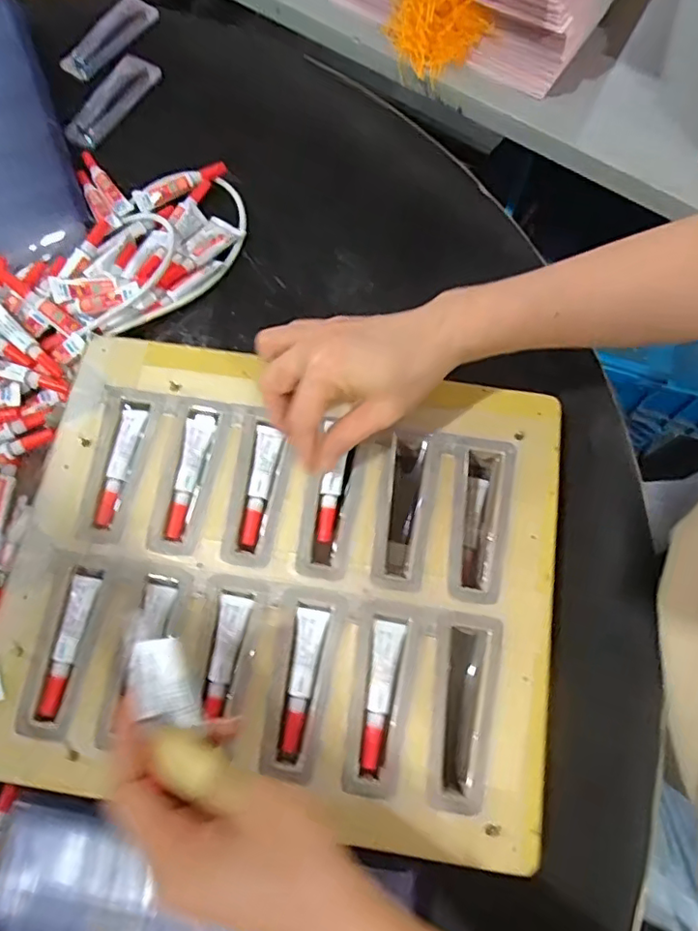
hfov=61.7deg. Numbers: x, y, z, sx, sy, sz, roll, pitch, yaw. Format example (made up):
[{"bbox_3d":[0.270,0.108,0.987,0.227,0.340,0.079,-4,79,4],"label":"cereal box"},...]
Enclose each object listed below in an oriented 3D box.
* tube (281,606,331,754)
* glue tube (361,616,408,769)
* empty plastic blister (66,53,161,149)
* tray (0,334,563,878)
[{"bbox_3d":[-0.027,0.131,0.360,0.018,0.008,0.083,6,72,2],"label":"tube"},{"bbox_3d":[0.018,0.137,0.357,0.019,0.008,0.085,11,72,3],"label":"glue tube"},{"bbox_3d":[-0.221,-0.340,0.544,0.030,0.021,0.107,30,74,9],"label":"empty plastic blister"},{"bbox_3d":[-0.042,0.068,0.381,0.343,0.037,0.285,8,72,2],"label":"tray"}]

